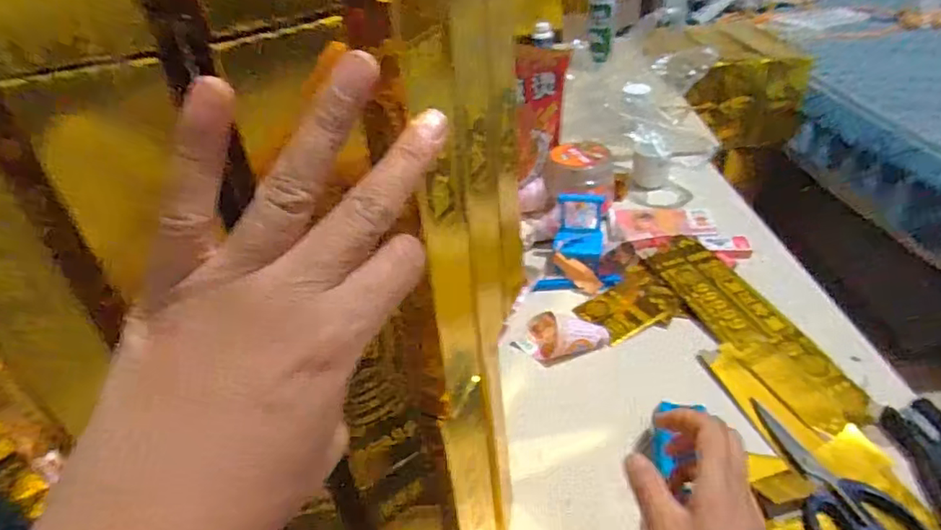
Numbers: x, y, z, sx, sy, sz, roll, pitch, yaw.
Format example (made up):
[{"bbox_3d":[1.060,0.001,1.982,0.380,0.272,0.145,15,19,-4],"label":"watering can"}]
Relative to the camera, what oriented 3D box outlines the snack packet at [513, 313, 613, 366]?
[{"bbox_3d":[0.113,0.084,0.698,0.098,0.048,0.063,-19,37,-15],"label":"snack packet"}]

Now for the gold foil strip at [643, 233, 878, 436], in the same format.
[{"bbox_3d":[0.337,0.067,0.702,0.113,0.013,0.321,-18,40,-18],"label":"gold foil strip"}]

